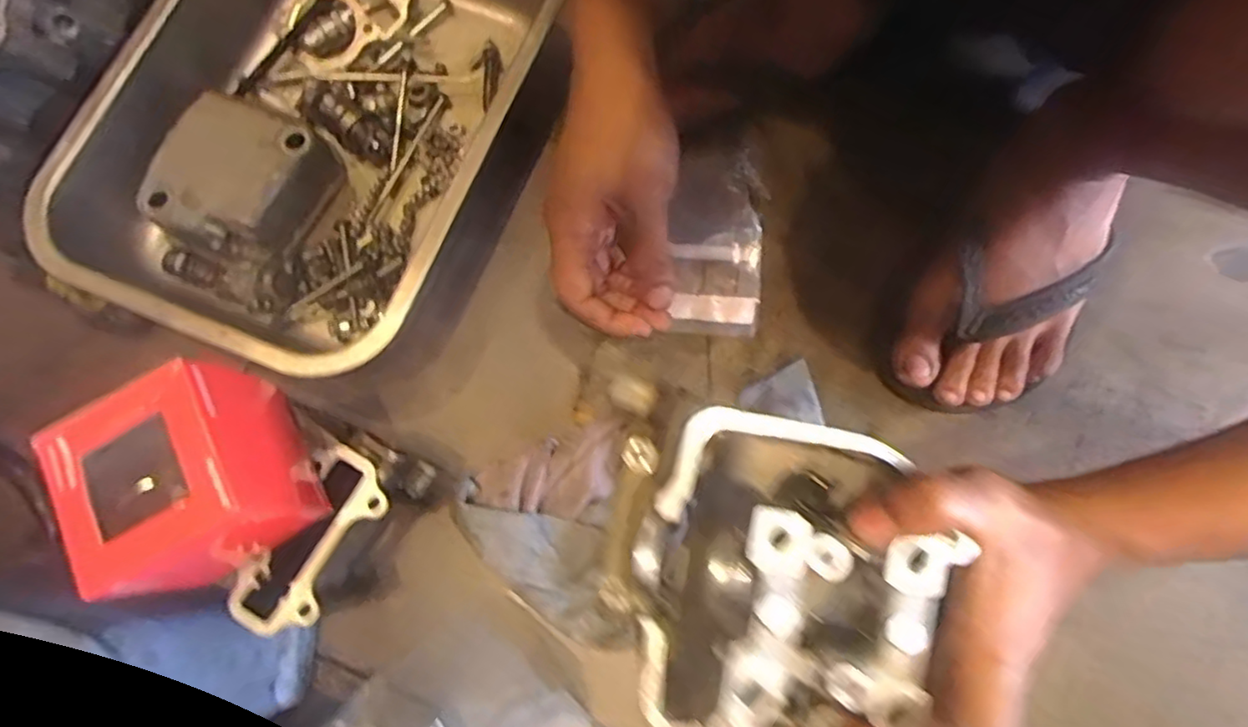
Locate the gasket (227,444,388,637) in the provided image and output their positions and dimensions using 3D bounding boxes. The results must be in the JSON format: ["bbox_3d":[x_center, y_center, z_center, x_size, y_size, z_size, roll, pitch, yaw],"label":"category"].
[{"bbox_3d":[-0.166,0.094,0.331,0.050,0.009,0.101,30,80,8],"label":"gasket"}]

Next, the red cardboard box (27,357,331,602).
[{"bbox_3d":[-0.201,0.055,0.304,0.082,0.086,0.080,-26,78,-4],"label":"red cardboard box"}]

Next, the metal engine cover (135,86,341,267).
[{"bbox_3d":[-0.270,-0.127,0.447,0.098,0.052,0.112,18,78,6],"label":"metal engine cover"}]

